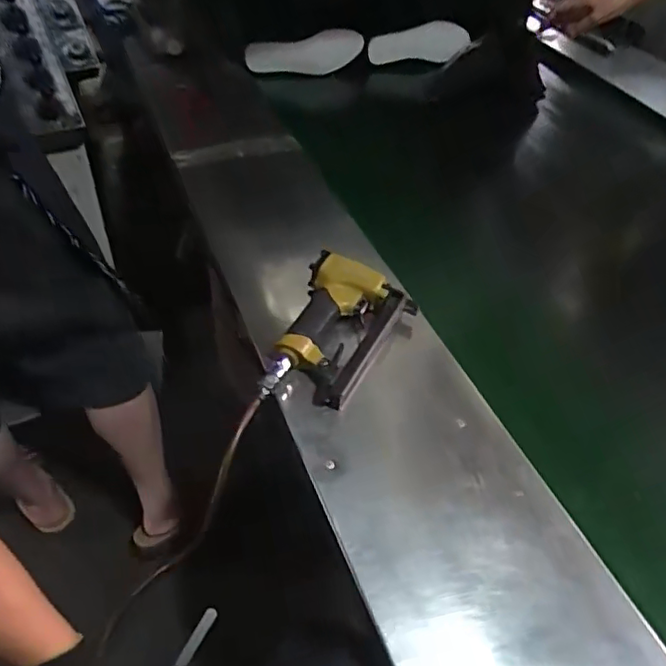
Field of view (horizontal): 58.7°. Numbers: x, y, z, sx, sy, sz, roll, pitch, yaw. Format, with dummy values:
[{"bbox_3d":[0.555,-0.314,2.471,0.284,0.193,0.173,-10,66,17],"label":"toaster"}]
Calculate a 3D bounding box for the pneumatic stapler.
[{"bbox_3d":[0.004,0.003,0.702,0.135,0.052,0.218,19,47,14],"label":"pneumatic stapler"}]

